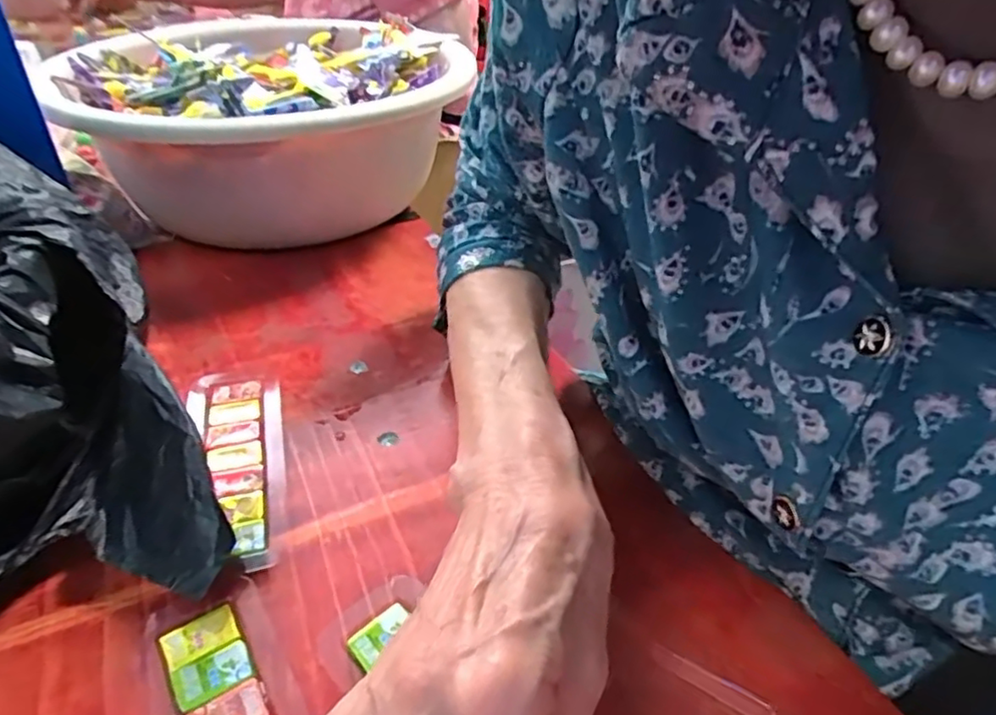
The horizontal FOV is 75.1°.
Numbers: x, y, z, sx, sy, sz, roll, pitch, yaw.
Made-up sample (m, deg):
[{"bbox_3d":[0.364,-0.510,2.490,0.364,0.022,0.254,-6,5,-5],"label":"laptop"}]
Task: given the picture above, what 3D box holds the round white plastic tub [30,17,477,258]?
[{"bbox_3d":[-0.188,-0.201,0.558,0.288,0.125,0.299,1,37,-1],"label":"round white plastic tub"}]

